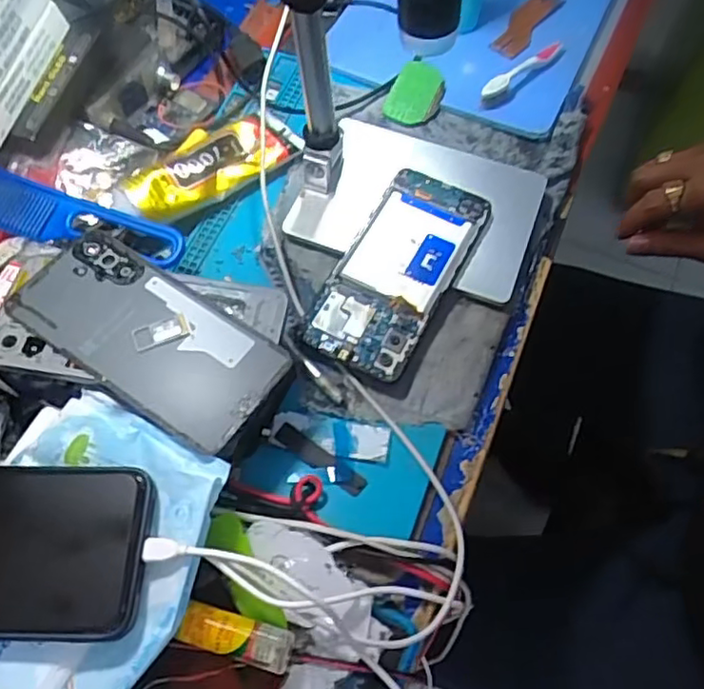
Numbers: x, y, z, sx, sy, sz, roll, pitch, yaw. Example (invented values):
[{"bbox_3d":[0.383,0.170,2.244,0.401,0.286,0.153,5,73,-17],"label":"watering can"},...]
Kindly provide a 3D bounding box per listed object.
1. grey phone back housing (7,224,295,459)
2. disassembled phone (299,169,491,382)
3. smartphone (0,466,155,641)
[{"bbox_3d":[-0.117,-0.007,0.365,0.157,0.004,0.073,31,65,15],"label":"grey phone back housing"},{"bbox_3d":[0.031,-0.052,0.427,0.070,0.008,0.157,25,64,12],"label":"disassembled phone"},{"bbox_3d":[-0.182,0.098,0.310,0.163,0.008,0.079,-1,62,3],"label":"smartphone"}]

